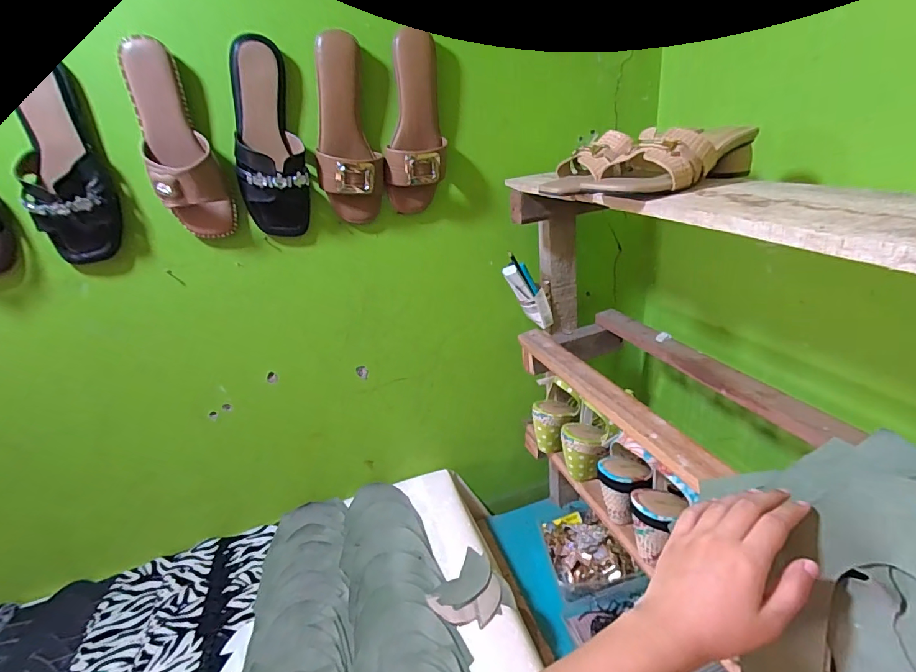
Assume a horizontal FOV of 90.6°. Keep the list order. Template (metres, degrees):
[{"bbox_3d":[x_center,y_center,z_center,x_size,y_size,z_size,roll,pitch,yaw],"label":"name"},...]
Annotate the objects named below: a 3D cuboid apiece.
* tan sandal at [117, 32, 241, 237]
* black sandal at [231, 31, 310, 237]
[{"bbox_3d":[-0.367,-0.251,0.596,0.086,0.236,0.055,-18,27,-25],"label":"tan sandal"},{"bbox_3d":[-0.265,-0.264,0.629,0.095,0.239,0.049,-16,26,-20],"label":"black sandal"}]

